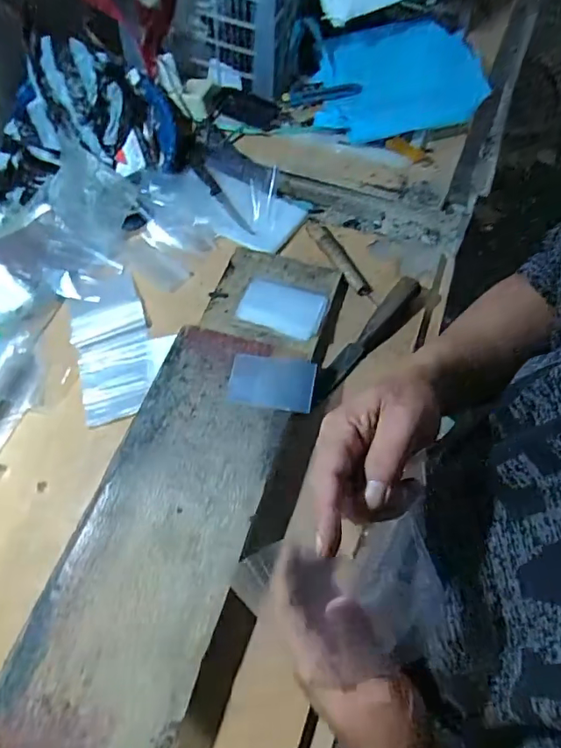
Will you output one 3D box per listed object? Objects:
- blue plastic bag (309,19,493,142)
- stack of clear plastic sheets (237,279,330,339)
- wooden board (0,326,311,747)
[{"bbox_3d":[0.221,-0.518,0.906,0.403,0.169,0.124,-15,62,-31],"label":"blue plastic bag"},{"bbox_3d":[0.004,-0.092,0.687,0.110,0.011,0.070,17,65,9],"label":"stack of clear plastic sheets"},{"bbox_3d":[-0.116,0.187,0.530,0.204,0.030,0.519,17,65,9],"label":"wooden board"}]

